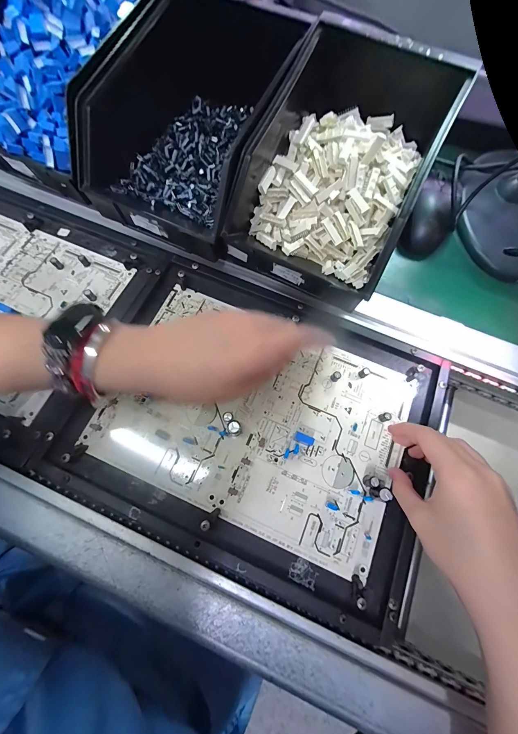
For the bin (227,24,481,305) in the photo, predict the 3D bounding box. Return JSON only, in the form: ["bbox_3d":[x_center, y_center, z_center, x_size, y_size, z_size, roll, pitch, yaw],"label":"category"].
[{"bbox_3d":[0.082,-0.201,0.279,0.160,0.097,0.245,25,72,8],"label":"bin"}]

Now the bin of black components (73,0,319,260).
[{"bbox_3d":[-0.056,-0.260,0.297,0.160,0.092,0.257,23,72,8],"label":"bin of black components"}]

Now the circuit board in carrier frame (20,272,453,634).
[{"bbox_3d":[-0.001,0.045,0.282,0.324,0.013,0.249,20,72,5],"label":"circuit board in carrier frame"}]

